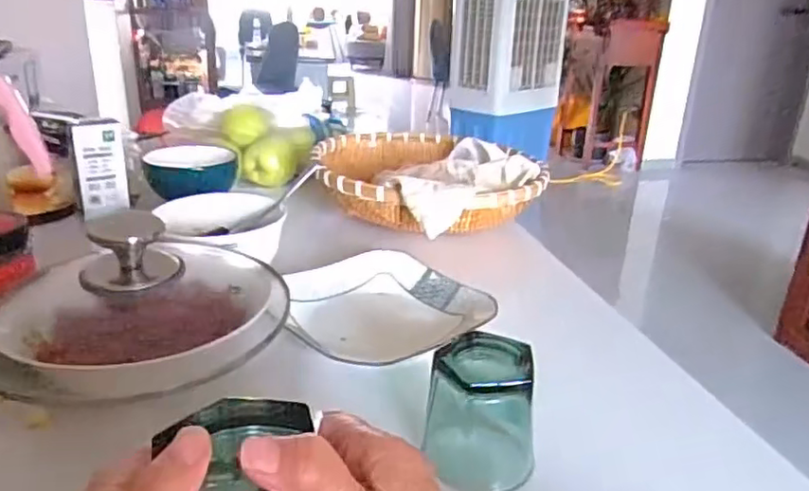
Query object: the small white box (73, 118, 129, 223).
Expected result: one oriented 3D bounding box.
[{"bbox_3d":[-0.367,-0.096,0.764,0.056,0.107,0.018,-10,26,-28],"label":"small white box"}]

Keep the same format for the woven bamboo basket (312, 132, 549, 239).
[{"bbox_3d":[0.011,-0.094,0.855,0.254,0.064,0.332,-11,26,-29],"label":"woven bamboo basket"}]

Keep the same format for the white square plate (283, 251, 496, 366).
[{"bbox_3d":[-0.022,0.059,0.599,0.161,0.033,0.157,-12,27,-30],"label":"white square plate"}]

